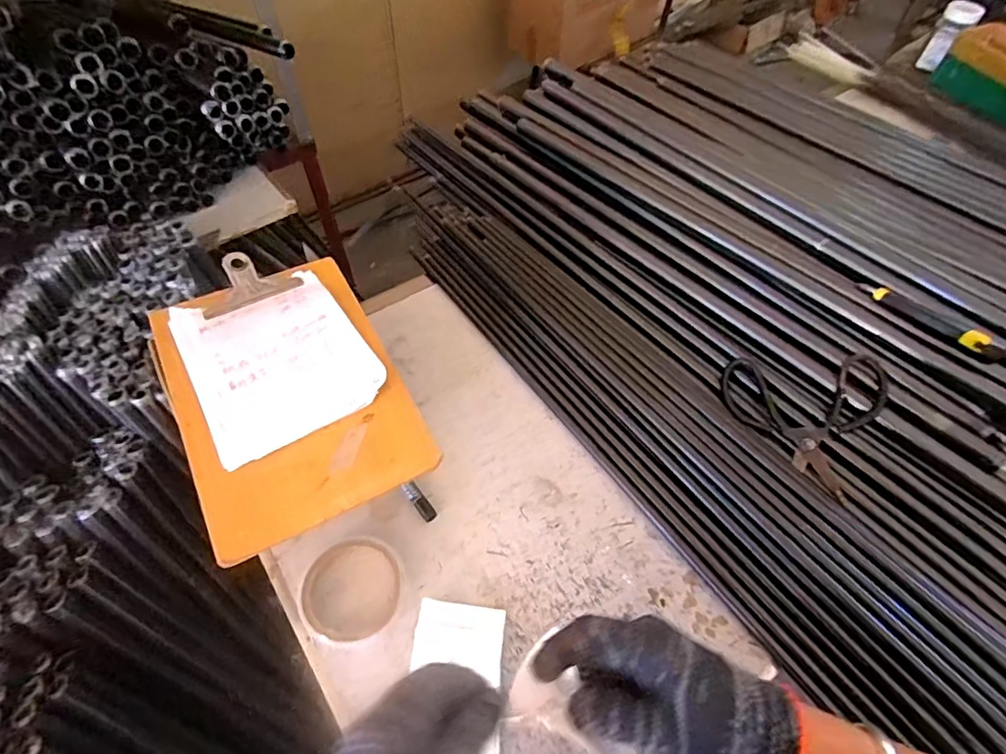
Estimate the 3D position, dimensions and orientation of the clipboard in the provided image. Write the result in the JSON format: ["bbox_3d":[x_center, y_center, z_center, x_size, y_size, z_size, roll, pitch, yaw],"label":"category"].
[{"bbox_3d":[-0.207,0.004,0.507,0.190,0.020,0.290,-26,61,-16],"label":"clipboard"}]

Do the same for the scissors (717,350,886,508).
[{"bbox_3d":[0.337,0.030,0.616,0.163,0.022,0.164,24,71,19],"label":"scissors"}]

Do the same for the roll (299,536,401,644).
[{"bbox_3d":[-0.141,0.198,0.499,0.092,0.018,0.091,0,57,0],"label":"roll"}]

